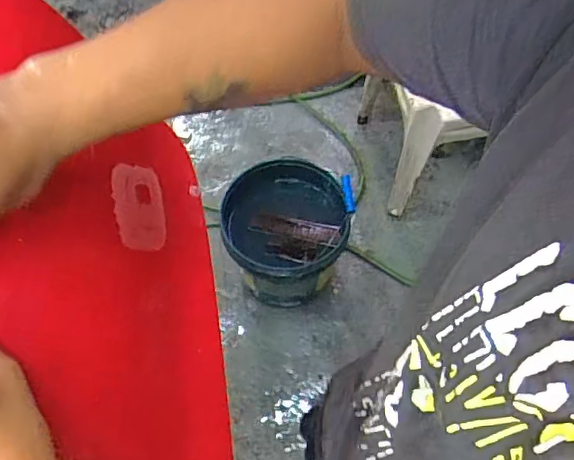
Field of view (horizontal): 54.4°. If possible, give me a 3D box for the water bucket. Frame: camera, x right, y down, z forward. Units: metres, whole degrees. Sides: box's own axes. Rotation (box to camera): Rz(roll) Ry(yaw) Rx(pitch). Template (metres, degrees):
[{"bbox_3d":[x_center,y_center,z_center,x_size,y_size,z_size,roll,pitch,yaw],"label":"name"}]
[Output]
[{"bbox_3d":[-0.011,0.031,1.442,0.284,0.294,0.301,0,61,0],"label":"water bucket"}]

